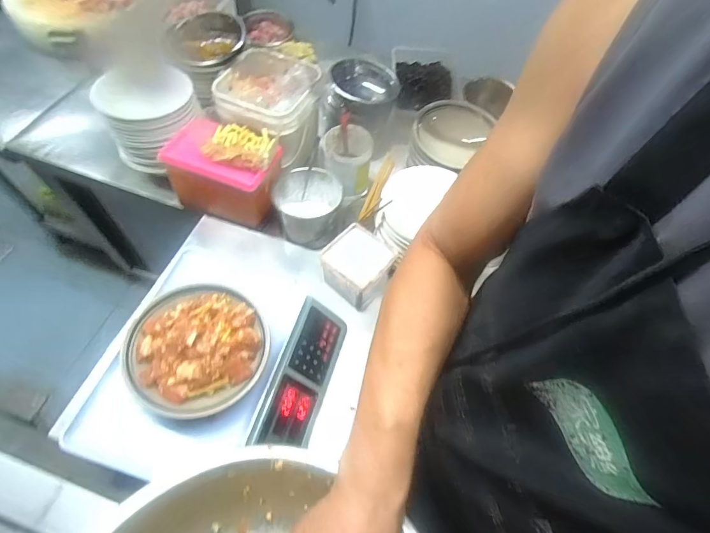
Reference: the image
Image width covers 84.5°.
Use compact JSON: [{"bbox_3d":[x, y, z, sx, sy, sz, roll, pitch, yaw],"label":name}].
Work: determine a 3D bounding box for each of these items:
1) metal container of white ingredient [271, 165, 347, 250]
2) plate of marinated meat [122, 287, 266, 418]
[{"bbox_3d":[-0.101,-0.123,0.878,0.148,0.111,0.159,-8,60,-9],"label":"metal container of white ingredient"},{"bbox_3d":[-0.226,0.113,0.558,0.186,0.042,0.188,2,59,-3],"label":"plate of marinated meat"}]

